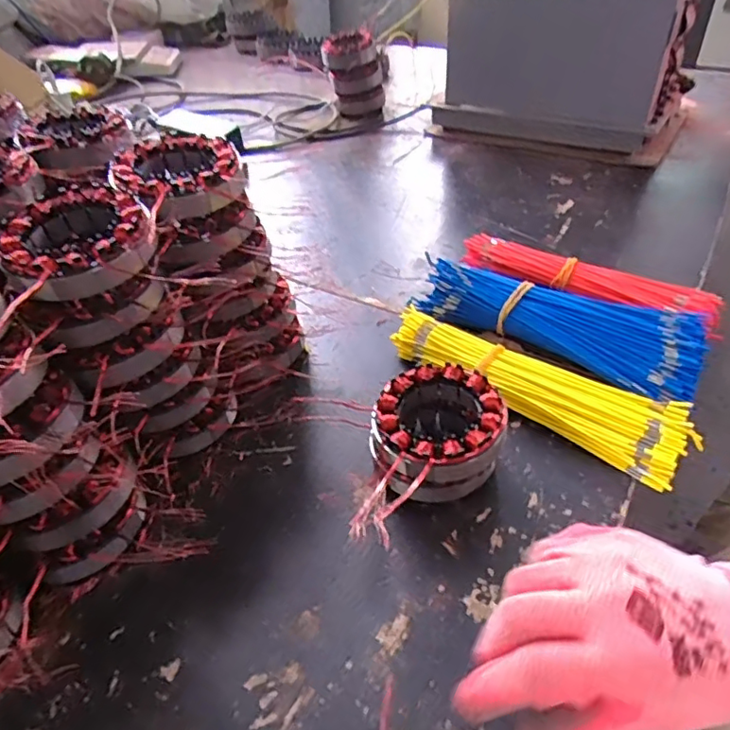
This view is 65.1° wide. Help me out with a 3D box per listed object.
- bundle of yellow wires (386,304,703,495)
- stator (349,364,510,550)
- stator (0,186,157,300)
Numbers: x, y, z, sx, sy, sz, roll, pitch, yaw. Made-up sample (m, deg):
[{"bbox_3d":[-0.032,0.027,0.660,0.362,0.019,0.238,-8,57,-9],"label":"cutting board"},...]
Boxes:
[{"bbox_3d":[0.137,0.014,0.465,0.238,0.032,0.068,28,50,31],"label":"bundle of yellow wires"},{"bbox_3d":[0.050,0.053,0.400,0.083,0.066,0.088,12,44,17],"label":"stator"},{"bbox_3d":[-0.174,-0.076,0.348,0.084,0.030,0.084,-20,44,-17],"label":"stator"}]

